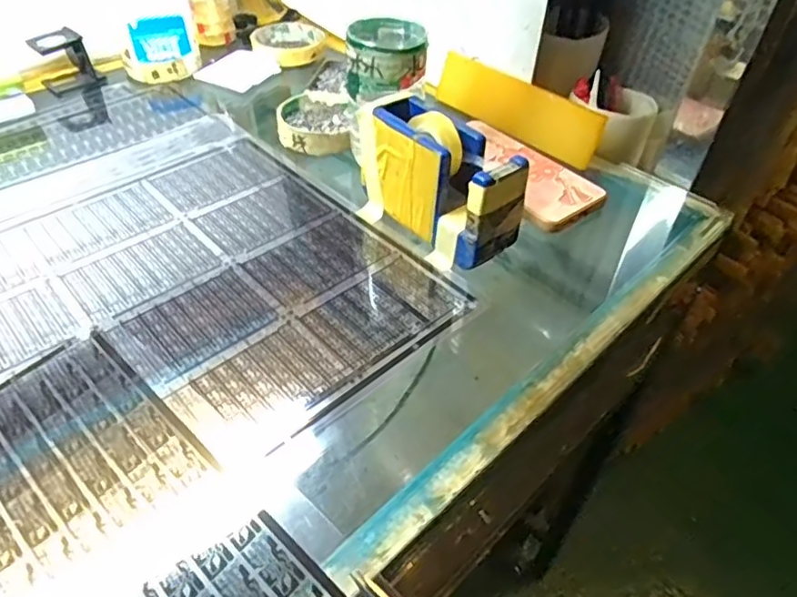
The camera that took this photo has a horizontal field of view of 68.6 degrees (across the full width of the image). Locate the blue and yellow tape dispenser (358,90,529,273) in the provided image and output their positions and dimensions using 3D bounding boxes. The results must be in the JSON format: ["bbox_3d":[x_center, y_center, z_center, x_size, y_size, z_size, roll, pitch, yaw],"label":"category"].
[{"bbox_3d":[0.025,-0.087,0.433,0.056,0.082,0.134,-29,52,-28],"label":"blue and yellow tape dispenser"}]

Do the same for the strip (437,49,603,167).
[{"bbox_3d":[0.113,-0.188,0.570,0.187,0.051,0.010,37,42,28],"label":"strip"}]

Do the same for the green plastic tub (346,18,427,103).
[{"bbox_3d":[-0.009,-0.196,0.475,0.063,0.042,0.071,3,44,0],"label":"green plastic tub"}]

